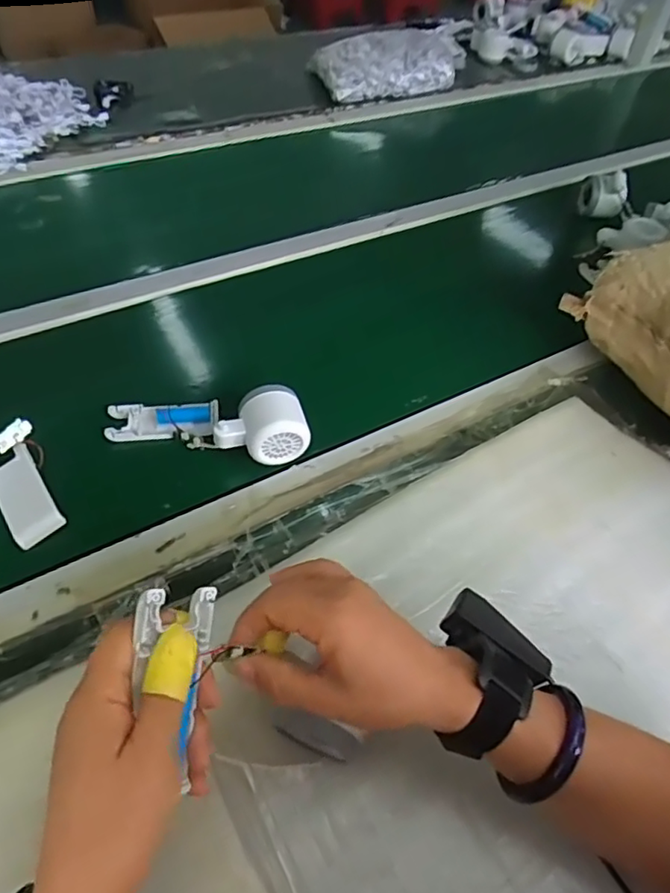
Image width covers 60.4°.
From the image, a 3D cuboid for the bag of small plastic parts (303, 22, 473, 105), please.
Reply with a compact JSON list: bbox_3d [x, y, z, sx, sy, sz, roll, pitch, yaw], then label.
[{"bbox_3d":[0.111,-0.758,1.132,0.280,0.085,0.147,-9,52,-13],"label":"bag of small plastic parts"}]

